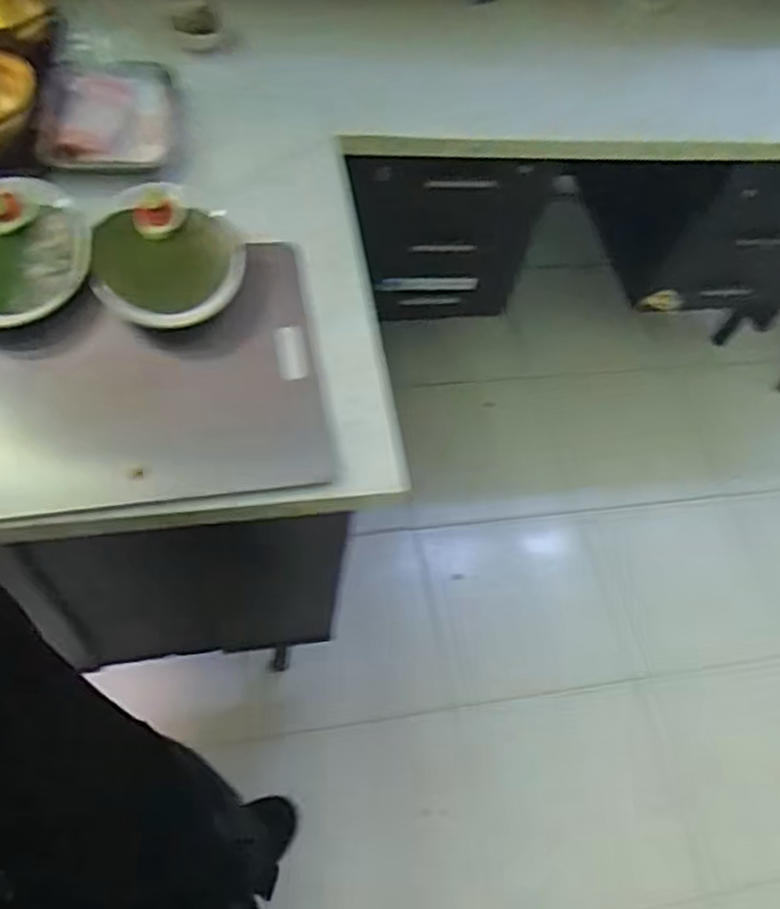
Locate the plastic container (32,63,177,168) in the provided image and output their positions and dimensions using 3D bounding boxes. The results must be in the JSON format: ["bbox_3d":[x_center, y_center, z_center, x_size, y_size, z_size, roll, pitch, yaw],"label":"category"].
[{"bbox_3d":[-0.426,-0.521,1.123,0.194,0.035,0.243,-6,60,-11],"label":"plastic container"}]

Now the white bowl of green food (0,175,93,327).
[{"bbox_3d":[-0.489,-0.268,0.949,0.193,0.046,0.232,2,59,-7],"label":"white bowl of green food"}]

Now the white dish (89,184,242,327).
[{"bbox_3d":[-0.300,-0.266,0.999,0.193,0.052,0.240,-18,63,-18],"label":"white dish"}]

